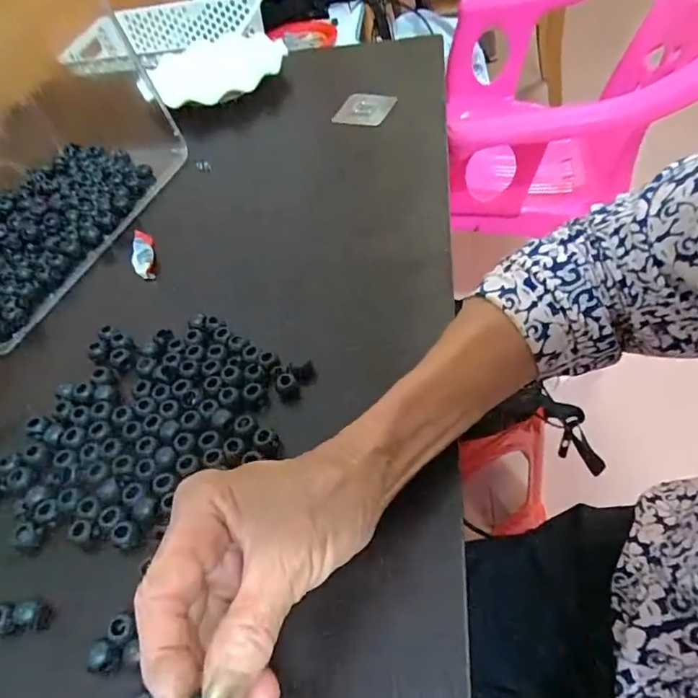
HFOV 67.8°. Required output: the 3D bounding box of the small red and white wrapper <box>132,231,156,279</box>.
[{"bbox_3d":[-0.182,-0.081,0.458,0.021,0.022,0.049,-12,51,-7],"label":"small red and white wrapper"}]

